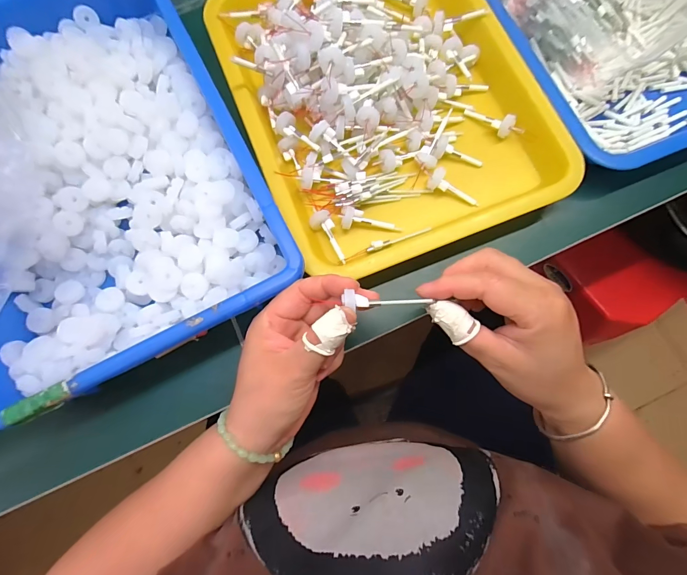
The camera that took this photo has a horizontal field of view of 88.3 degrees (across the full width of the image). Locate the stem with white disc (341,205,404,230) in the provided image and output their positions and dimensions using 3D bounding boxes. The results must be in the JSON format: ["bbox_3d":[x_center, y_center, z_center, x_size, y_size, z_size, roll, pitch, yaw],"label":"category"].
[{"bbox_3d":[0.024,-0.056,0.318,0.056,0.013,0.018,17,83,-1],"label":"stem with white disc"}]

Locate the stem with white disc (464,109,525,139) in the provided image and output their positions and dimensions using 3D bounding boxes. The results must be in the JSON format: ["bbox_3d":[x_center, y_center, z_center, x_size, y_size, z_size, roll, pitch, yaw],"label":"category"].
[{"bbox_3d":[0.144,-0.160,0.343,0.058,0.018,0.015,28,83,16],"label":"stem with white disc"}]

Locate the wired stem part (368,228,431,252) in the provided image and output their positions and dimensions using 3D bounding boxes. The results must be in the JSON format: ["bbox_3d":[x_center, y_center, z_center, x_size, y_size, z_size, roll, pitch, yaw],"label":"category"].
[{"bbox_3d":[0.050,-0.043,0.317,0.059,0.007,0.008,-15,84,-4],"label":"wired stem part"}]

